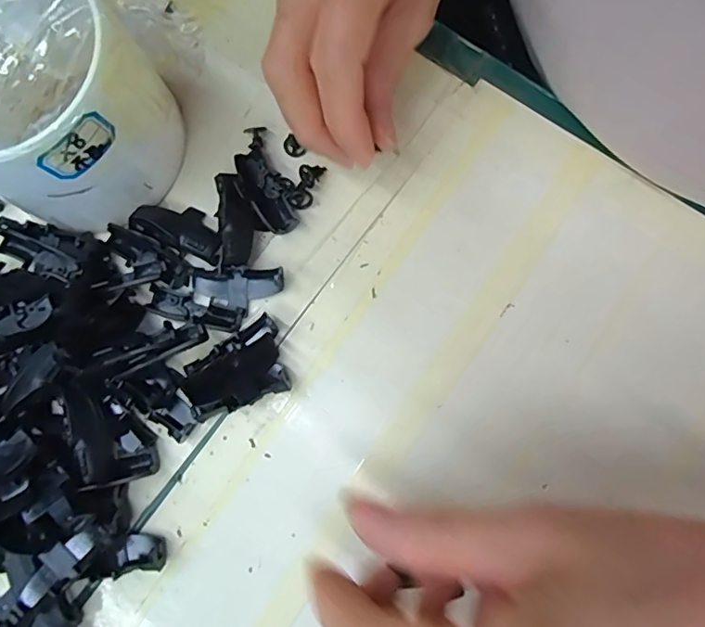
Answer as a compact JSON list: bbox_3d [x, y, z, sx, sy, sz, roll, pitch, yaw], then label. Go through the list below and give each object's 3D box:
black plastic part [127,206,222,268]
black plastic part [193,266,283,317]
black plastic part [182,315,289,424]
[{"bbox_3d":[-0.077,-0.039,0.234,0.041,0.008,0.021,24,82,7],"label":"black plastic part"},{"bbox_3d":[-0.051,-0.011,0.229,0.040,0.006,0.018,1,80,4],"label":"black plastic part"},{"bbox_3d":[-0.050,0.024,0.222,0.042,0.009,0.033,-22,80,-1],"label":"black plastic part"}]

